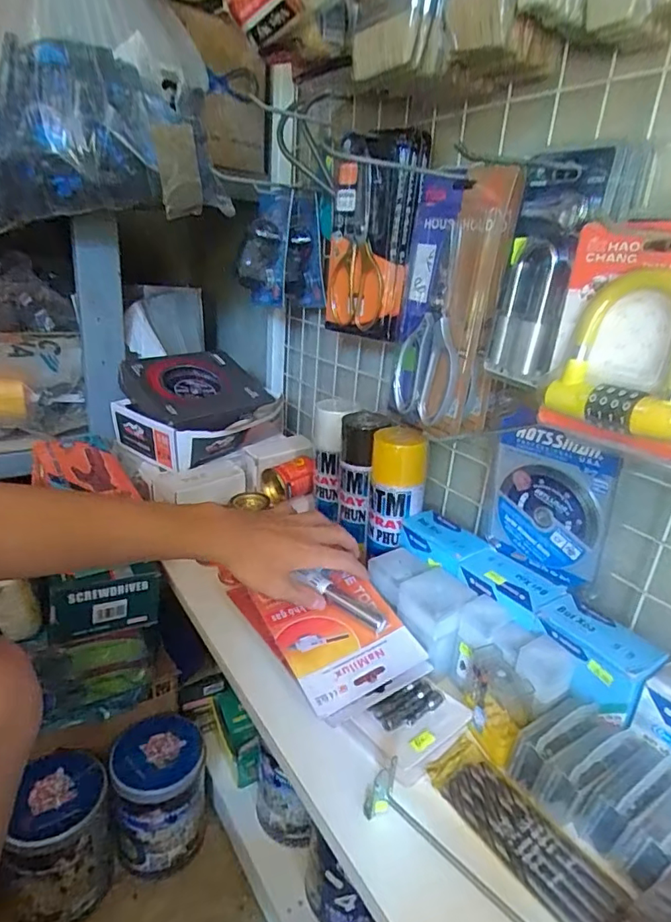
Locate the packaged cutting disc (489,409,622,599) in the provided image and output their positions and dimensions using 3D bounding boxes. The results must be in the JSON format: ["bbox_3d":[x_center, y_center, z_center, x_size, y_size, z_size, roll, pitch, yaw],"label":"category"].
[{"bbox_3d":[0.207,0.039,0.518,0.021,0.150,0.115,-12,27,-38],"label":"packaged cutting disc"}]

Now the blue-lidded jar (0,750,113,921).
[{"bbox_3d":[-0.333,0.466,0.651,0.101,0.175,0.113,-3,22,-20],"label":"blue-lidded jar"}]

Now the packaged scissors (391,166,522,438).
[{"bbox_3d":[0.115,-0.165,0.569,0.035,0.256,0.156,-1,21,-31],"label":"packaged scissors"}]

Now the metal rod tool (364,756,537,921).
[{"bbox_3d":[0.104,0.291,0.358,0.029,0.035,0.207,-14,28,-41],"label":"metal rod tool"}]

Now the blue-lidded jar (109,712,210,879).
[{"bbox_3d":[-0.235,0.451,0.709,0.109,0.168,0.111,5,21,-2],"label":"blue-lidded jar"}]

